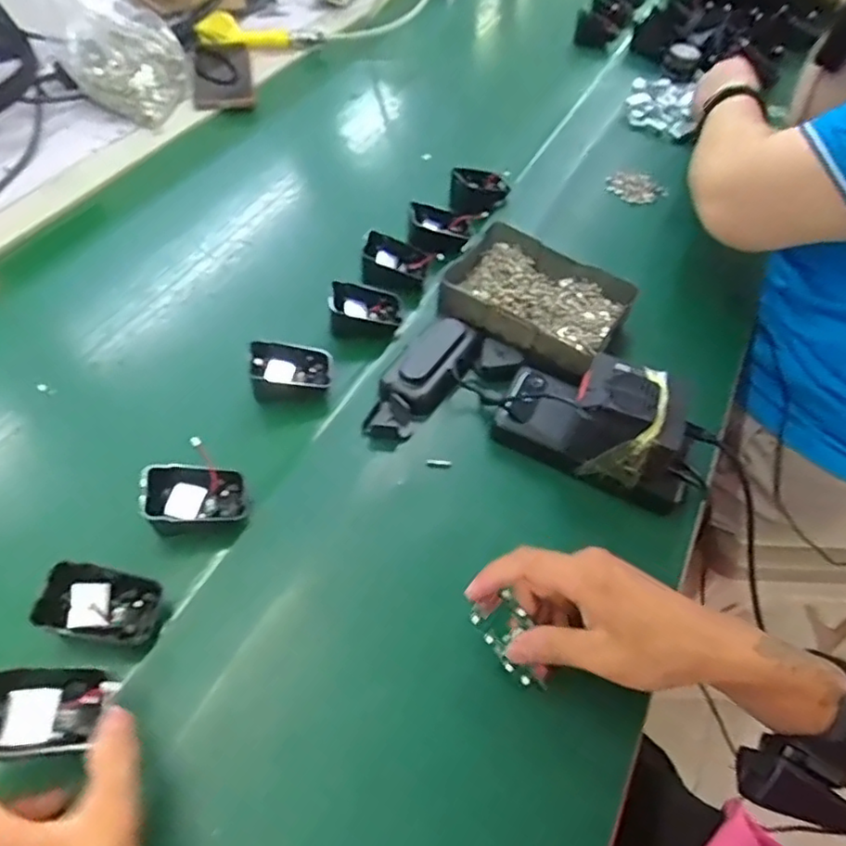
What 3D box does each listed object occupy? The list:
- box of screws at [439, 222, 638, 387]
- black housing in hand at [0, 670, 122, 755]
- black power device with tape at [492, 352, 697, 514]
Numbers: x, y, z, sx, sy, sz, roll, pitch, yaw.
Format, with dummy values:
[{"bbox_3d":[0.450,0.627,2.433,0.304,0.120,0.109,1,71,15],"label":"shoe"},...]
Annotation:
[{"bbox_3d":[0.108,-0.117,0.588,0.162,0.042,0.130,28,57,18],"label":"box of screws"},{"bbox_3d":[-0.203,0.154,0.334,0.063,0.025,0.040,7,64,-15],"label":"black housing in hand"},{"bbox_3d":[0.140,-0.007,0.490,0.158,0.077,0.078,22,55,14],"label":"black power device with tape"}]

